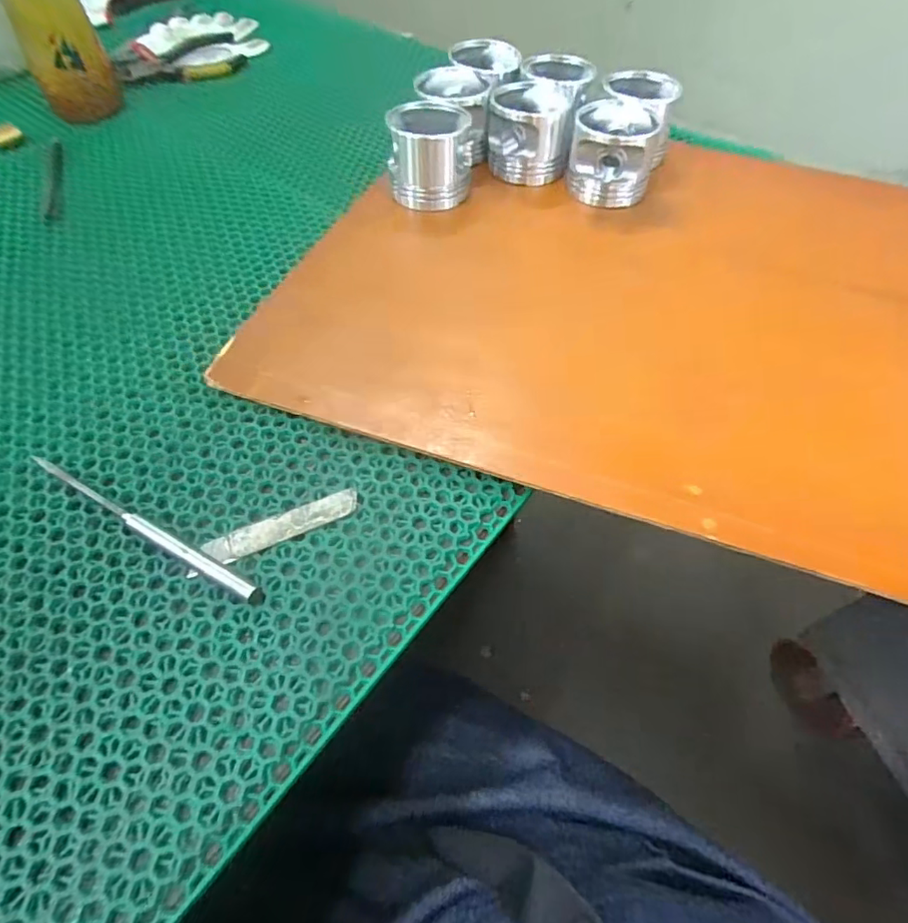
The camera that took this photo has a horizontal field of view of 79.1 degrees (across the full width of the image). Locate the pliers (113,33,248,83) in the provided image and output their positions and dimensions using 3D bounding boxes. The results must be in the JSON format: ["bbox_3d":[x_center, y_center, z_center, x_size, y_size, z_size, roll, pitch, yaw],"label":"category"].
[{"bbox_3d":[-0.344,-0.507,0.698,0.164,0.026,0.072,-35,63,-22],"label":"pliers"}]

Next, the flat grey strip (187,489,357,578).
[{"bbox_3d":[-0.108,0.040,0.334,0.101,0.008,0.020,-24,61,-16],"label":"flat grey strip"}]

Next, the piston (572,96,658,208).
[{"bbox_3d":[0.155,-0.298,0.539,0.076,0.072,0.072,13,56,8],"label":"piston"}]

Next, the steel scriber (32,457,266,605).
[{"bbox_3d":[-0.188,0.039,0.329,0.181,0.009,0.010,25,60,14],"label":"steel scriber"}]

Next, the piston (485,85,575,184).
[{"bbox_3d":[0.076,-0.334,0.561,0.082,0.068,0.074,5,55,3],"label":"piston"}]

